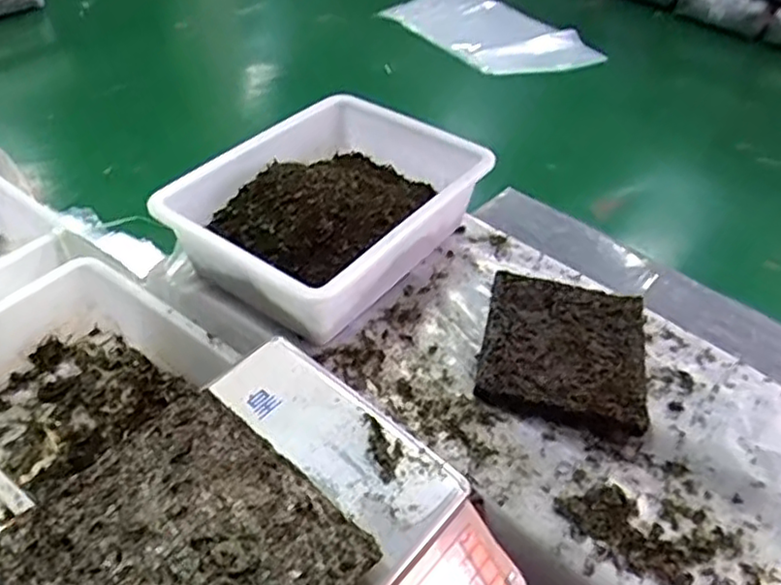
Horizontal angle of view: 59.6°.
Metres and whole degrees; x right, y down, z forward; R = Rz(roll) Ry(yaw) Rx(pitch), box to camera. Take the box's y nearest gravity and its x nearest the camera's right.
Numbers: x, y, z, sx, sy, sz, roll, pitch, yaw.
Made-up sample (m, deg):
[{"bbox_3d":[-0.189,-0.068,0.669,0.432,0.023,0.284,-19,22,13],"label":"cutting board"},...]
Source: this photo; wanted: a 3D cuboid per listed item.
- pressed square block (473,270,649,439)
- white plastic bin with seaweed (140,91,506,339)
[{"bbox_3d":[0.202,0.063,0.796,0.182,0.030,0.202,12,45,8],"label":"pressed square block"},{"bbox_3d":[-0.085,-0.109,0.886,0.284,0.108,0.343,29,50,23],"label":"white plastic bin with seaweed"}]

